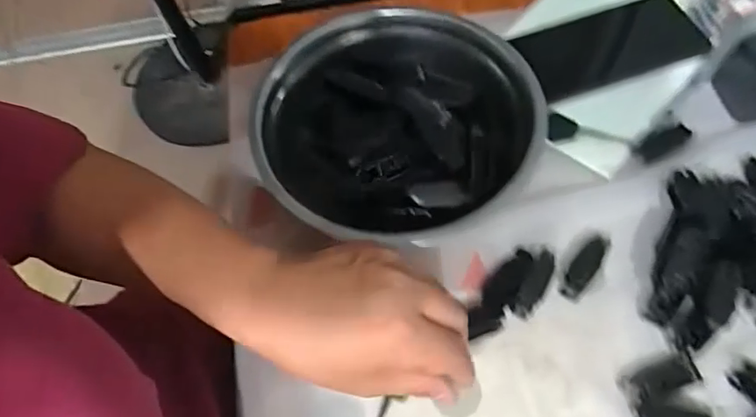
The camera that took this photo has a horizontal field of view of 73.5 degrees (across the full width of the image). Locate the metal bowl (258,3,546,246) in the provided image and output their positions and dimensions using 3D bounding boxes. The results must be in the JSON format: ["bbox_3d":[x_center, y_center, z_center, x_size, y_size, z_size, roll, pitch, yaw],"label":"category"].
[{"bbox_3d":[0.013,-0.063,0.385,0.201,0.058,0.182,24,66,15],"label":"metal bowl"}]

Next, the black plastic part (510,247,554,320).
[{"bbox_3d":[0.108,0.050,0.350,0.016,0.013,0.051,25,66,15],"label":"black plastic part"}]

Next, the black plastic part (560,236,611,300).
[{"bbox_3d":[0.144,0.040,0.353,0.017,0.015,0.048,32,69,18],"label":"black plastic part"}]

